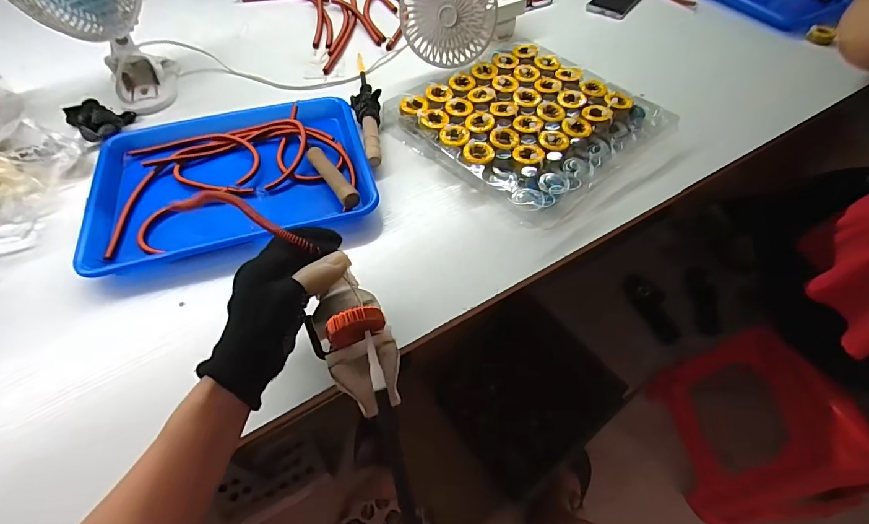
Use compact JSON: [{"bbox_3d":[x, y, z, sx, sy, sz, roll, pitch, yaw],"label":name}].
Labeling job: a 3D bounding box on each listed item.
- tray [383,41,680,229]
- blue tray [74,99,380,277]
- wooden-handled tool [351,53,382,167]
[{"bbox_3d":[0.126,-0.208,0.601,0.284,0.035,0.301,-33,60,-21],"label":"tray"},{"bbox_3d":[-0.255,-0.118,0.546,0.328,0.030,0.257,-13,55,-8],"label":"blue tray"},{"bbox_3d":[-0.104,-0.247,0.631,0.043,0.034,0.294,-10,54,-6],"label":"wooden-handled tool"}]

